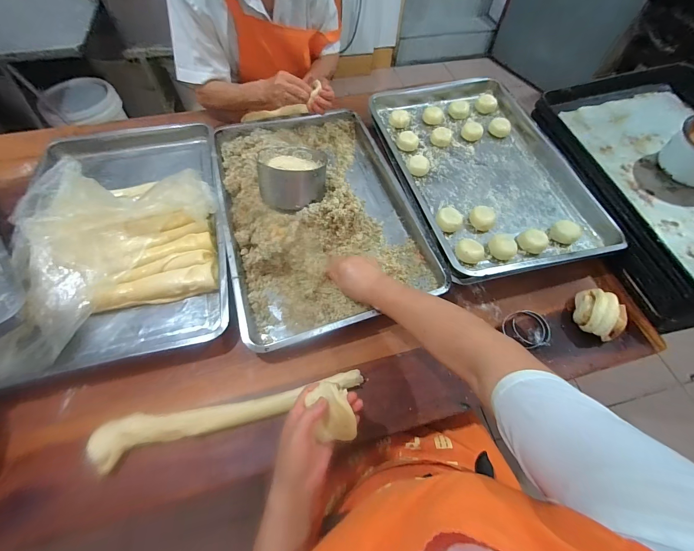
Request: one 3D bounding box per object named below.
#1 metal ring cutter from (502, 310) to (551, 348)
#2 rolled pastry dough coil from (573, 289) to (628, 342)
[{"bbox_3d":[0.340,0.102,0.573,0.080,0.027,0.074,1,61,-2],"label":"metal ring cutter"},{"bbox_3d":[0.475,0.073,0.577,0.073,0.049,0.080,0,64,1],"label":"rolled pastry dough coil"}]

